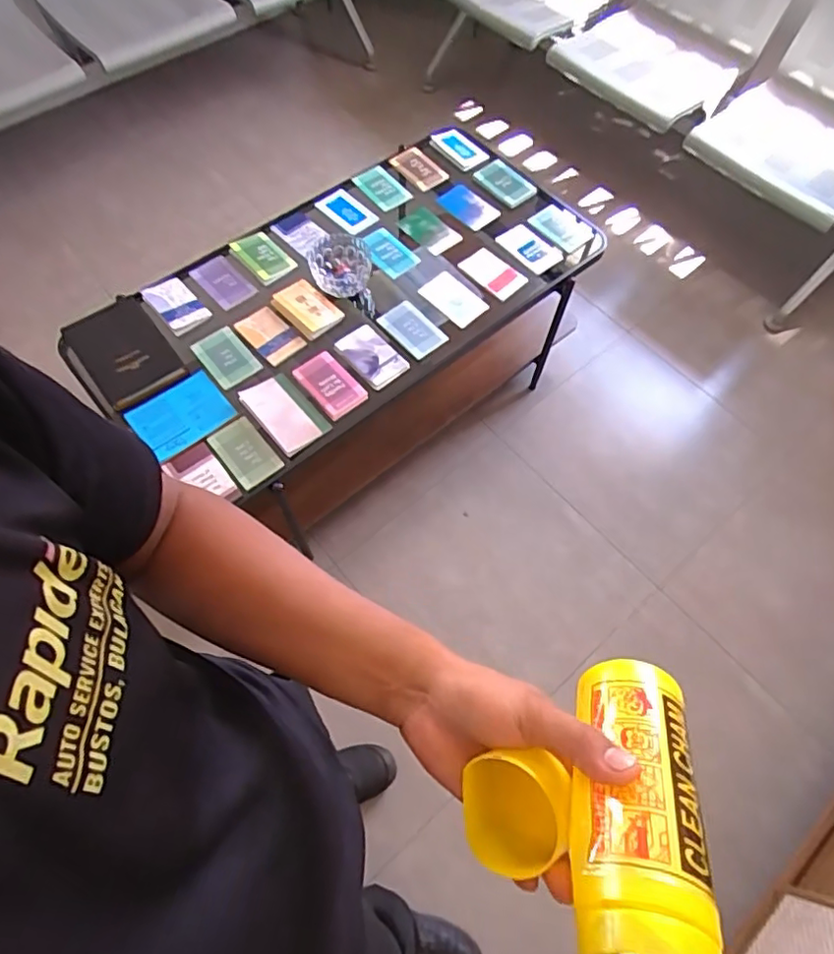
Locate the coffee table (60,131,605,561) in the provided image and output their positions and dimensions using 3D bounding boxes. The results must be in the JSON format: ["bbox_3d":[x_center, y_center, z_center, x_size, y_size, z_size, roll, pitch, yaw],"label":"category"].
[{"bbox_3d":[-0.130,-0.386,1.529,1.150,0.419,0.612,-35,70,-16],"label":"coffee table"}]

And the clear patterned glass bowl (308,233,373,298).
[{"bbox_3d":[-0.178,-0.490,1.346,0.143,0.060,0.149,0,65,-1],"label":"clear patterned glass bowl"}]

